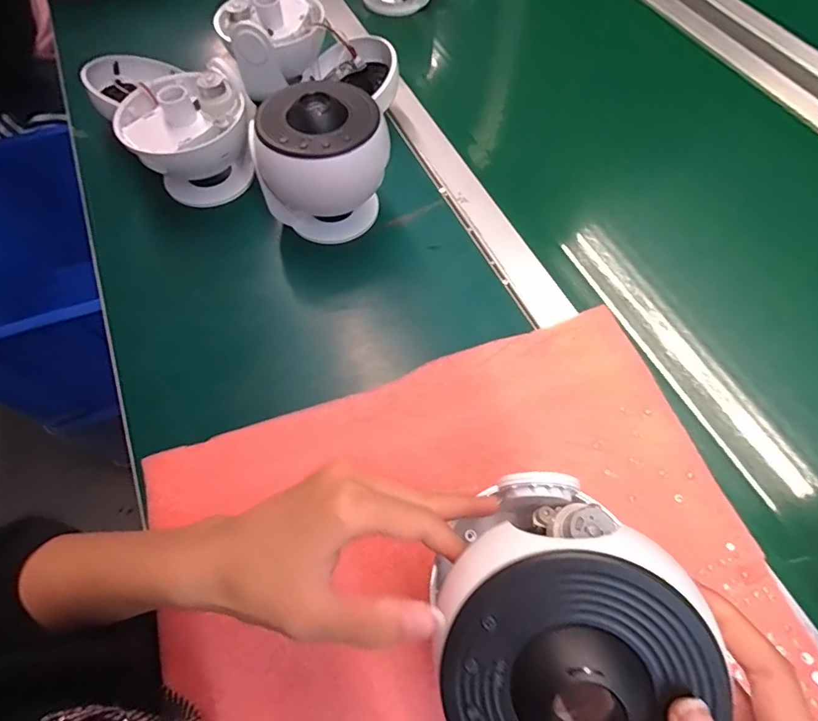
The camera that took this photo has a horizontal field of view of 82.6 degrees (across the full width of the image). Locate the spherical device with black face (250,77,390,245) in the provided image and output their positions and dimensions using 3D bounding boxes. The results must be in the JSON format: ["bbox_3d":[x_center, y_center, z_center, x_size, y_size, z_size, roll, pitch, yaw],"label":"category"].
[{"bbox_3d":[-0.078,-0.179,0.435,0.109,0.115,0.093,-40,76,-15],"label":"spherical device with black face"}]

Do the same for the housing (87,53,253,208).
[{"bbox_3d":[-0.217,-0.224,0.470,0.118,0.102,0.109,-30,73,-13],"label":"housing"}]

